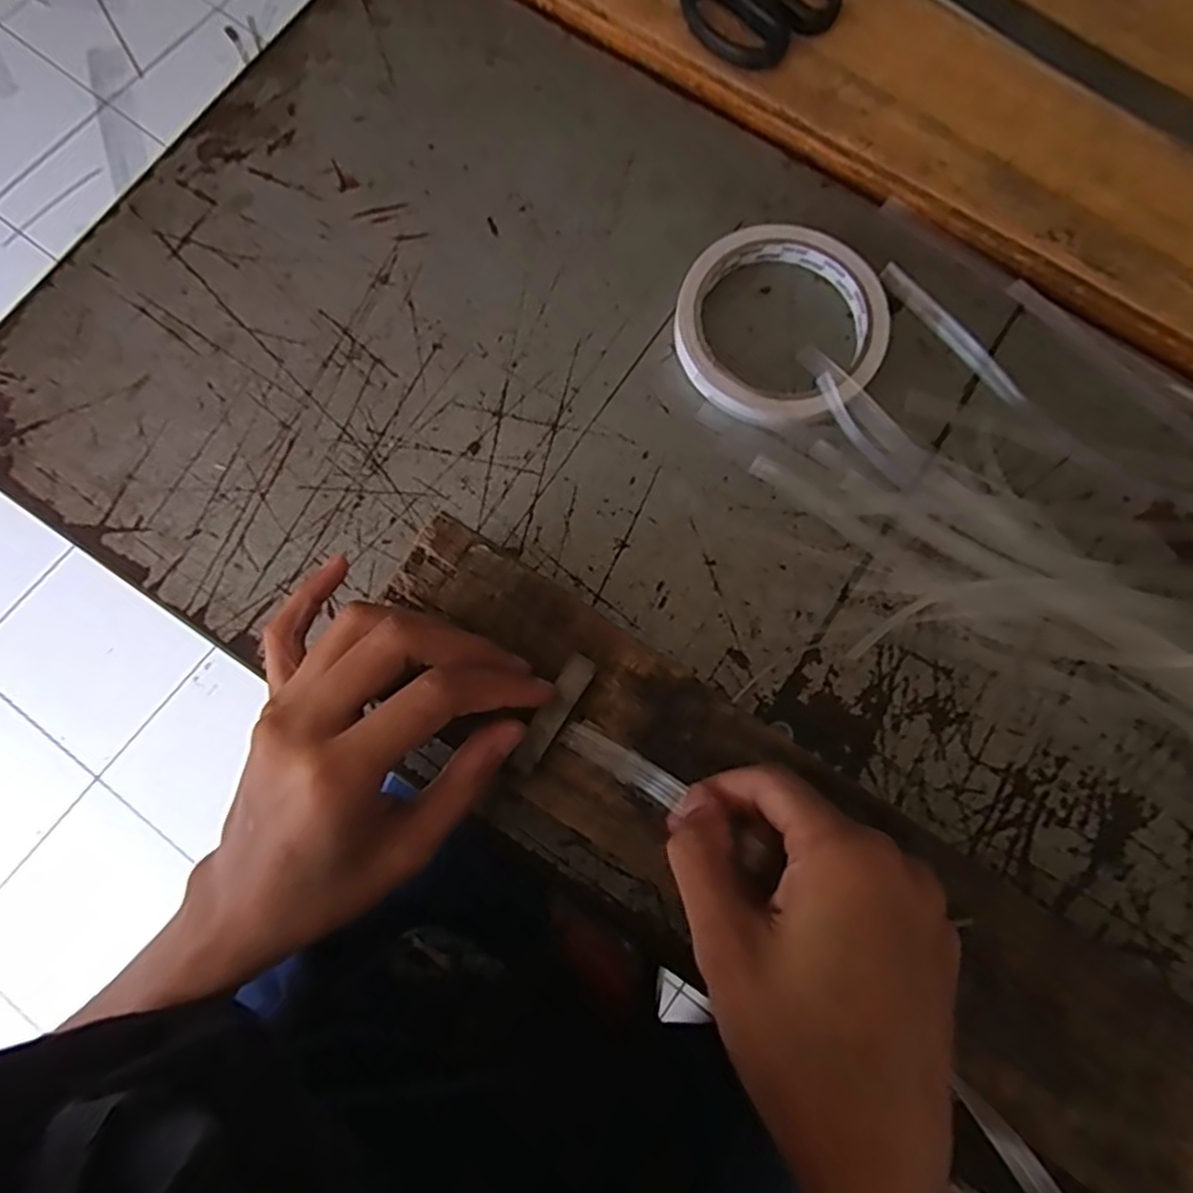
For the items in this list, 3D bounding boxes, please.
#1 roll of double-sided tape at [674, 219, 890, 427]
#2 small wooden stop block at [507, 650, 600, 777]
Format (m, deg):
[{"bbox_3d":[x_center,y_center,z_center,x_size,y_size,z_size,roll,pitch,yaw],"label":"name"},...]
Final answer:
[{"bbox_3d":[0.084,-0.125,0.334,0.093,0.013,0.096,0,79,0],"label":"roll of double-sided tape"},{"bbox_3d":[-0.014,0.040,0.250,0.009,0.007,0.044,32,83,6],"label":"small wooden stop block"}]

